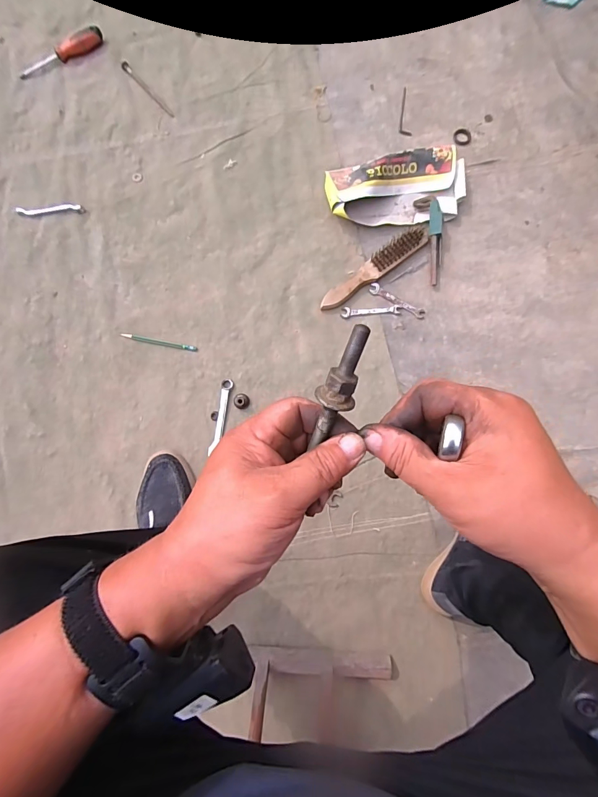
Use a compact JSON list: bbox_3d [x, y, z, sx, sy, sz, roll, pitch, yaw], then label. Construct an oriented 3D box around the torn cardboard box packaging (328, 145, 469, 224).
[{"bbox_3d":[0.195,-0.425,0.765,0.270,0.056,0.128,-2,83,0],"label":"torn cardboard box packaging"}]

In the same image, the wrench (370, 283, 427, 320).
[{"bbox_3d":[0.197,-0.194,0.755,0.117,0.008,0.023,29,84,4],"label":"wrench"}]

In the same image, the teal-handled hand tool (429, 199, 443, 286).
[{"bbox_3d":[0.276,-0.312,0.760,0.028,0.022,0.163,-1,96,1],"label":"teal-handled hand tool"}]

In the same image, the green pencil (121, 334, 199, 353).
[{"bbox_3d":[-0.276,-0.111,0.748,0.151,0.004,0.012,12,83,2],"label":"green pencil"}]

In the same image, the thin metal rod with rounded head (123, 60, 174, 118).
[{"bbox_3d":[-0.326,-0.666,0.815,0.015,0.010,0.163,-43,84,-4],"label":"thin metal rod with rounded head"}]

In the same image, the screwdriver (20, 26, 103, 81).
[{"bbox_3d":[-0.512,-0.743,0.814,0.193,0.025,0.038,-28,84,-3],"label":"screwdriver"}]

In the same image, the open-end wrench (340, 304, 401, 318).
[{"bbox_3d":[0.142,-0.173,0.748,0.115,0.004,0.020,-3,83,0],"label":"open-end wrench"}]

